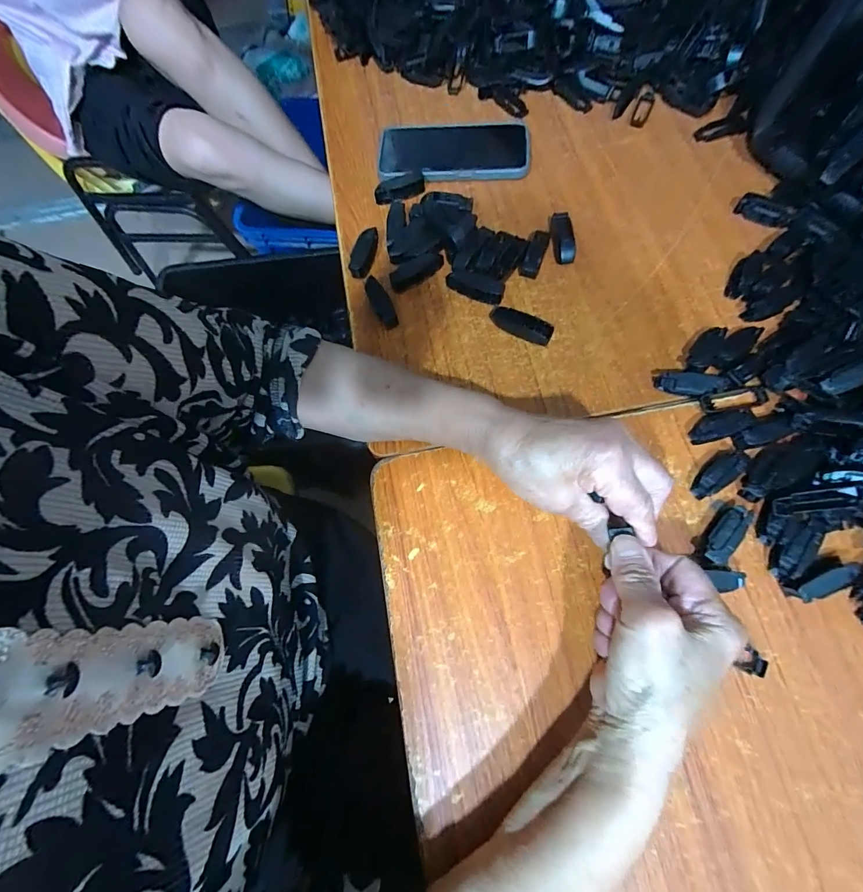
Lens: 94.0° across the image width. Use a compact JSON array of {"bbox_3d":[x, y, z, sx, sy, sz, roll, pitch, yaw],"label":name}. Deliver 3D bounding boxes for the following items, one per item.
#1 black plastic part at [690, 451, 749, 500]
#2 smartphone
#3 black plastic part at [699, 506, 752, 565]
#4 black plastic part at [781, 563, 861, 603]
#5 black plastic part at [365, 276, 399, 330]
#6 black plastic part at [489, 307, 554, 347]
[{"bbox_3d":[0.222,0.021,0.312,0.044,0.019,0.019,-36,73,-9],"label":"black plastic part"},{"bbox_3d":[0.024,-0.324,0.439,0.160,0.013,0.081,-1,71,2],"label":"smartphone"},{"bbox_3d":[0.214,0.065,0.298,0.021,0.018,0.047,36,76,13],"label":"black plastic part"},{"bbox_3d":[0.275,0.095,0.284,0.046,0.018,0.017,-19,72,-4],"label":"black plastic part"},{"bbox_3d":[-0.048,-0.136,0.382,0.017,0.011,0.055,-25,72,-6],"label":"black plastic part"},{"bbox_3d":[0.081,-0.110,0.367,0.060,0.017,0.016,31,75,12],"label":"black plastic part"}]

